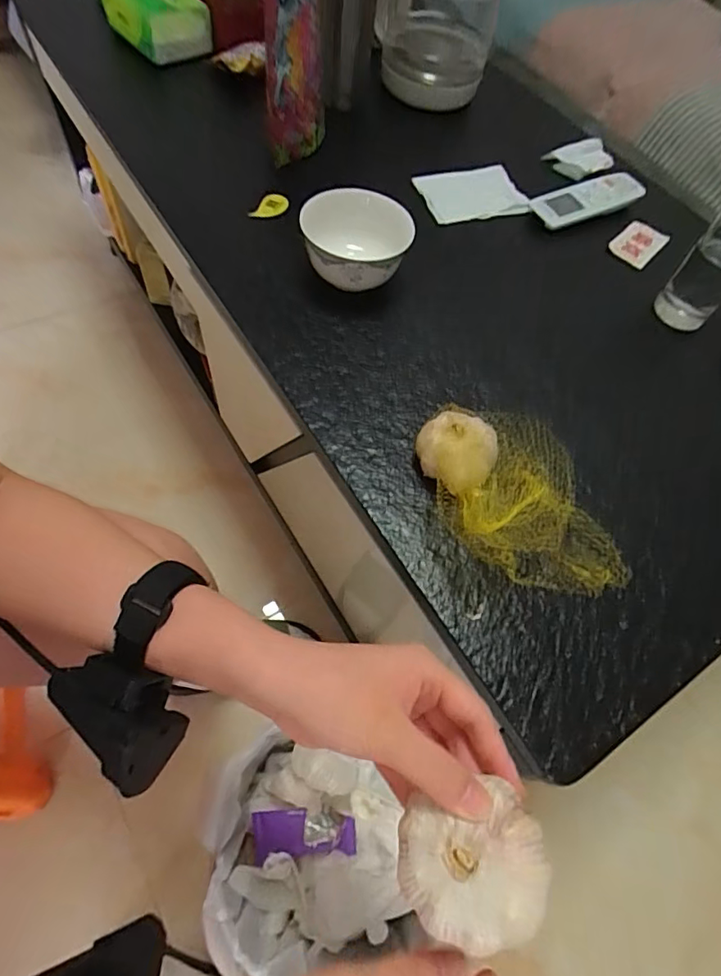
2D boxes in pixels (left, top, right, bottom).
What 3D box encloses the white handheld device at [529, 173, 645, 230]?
[{"bbox_3d":[0.299,-0.380,0.663,0.163,0.017,0.056,-26,67,-19],"label":"white handheld device"}]

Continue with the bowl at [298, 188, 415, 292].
[{"bbox_3d":[-0.004,-0.249,0.528,0.104,0.068,0.119,2,61,-5],"label":"bowl"}]

